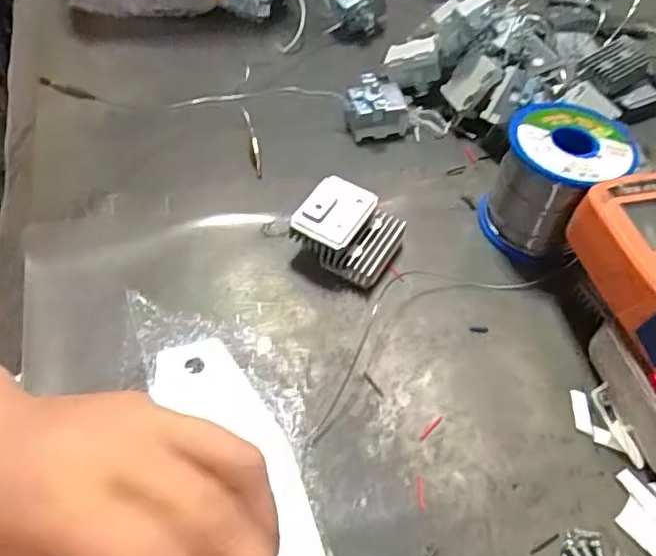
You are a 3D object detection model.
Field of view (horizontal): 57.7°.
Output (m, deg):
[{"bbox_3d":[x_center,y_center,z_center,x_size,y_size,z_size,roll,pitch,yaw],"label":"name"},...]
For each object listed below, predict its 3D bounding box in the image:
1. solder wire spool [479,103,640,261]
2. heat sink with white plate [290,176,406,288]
[{"bbox_3d":[0.126,-0.055,0.334,0.062,0.062,0.067,24,56,14],"label":"solder wire spool"},{"bbox_3d":[0.012,-0.025,0.325,0.051,0.031,0.044,21,55,12],"label":"heat sink with white plate"}]

